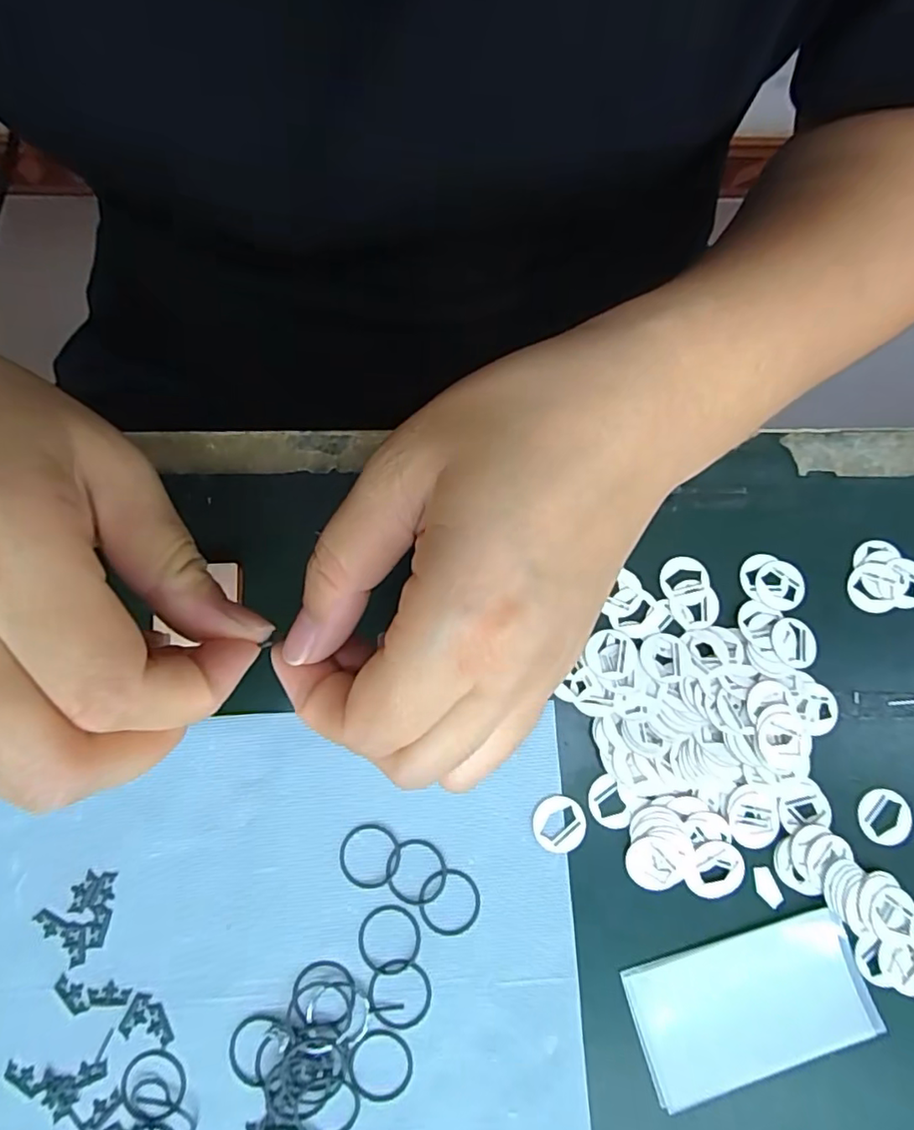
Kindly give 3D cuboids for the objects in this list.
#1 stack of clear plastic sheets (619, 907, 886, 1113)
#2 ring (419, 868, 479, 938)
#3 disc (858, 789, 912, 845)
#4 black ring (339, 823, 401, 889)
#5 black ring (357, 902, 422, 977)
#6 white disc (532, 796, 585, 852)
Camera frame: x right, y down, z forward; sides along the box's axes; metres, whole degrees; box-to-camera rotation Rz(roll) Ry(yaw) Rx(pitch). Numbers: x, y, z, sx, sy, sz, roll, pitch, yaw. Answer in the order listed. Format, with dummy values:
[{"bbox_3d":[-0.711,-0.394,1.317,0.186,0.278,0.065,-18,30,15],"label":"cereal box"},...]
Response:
[{"bbox_3d":[0.096,0.145,0.196,0.075,0.007,0.042,-17,81,-3],"label":"stack of clear plastic sheets"},{"bbox_3d":[-0.003,0.114,0.200,0.020,0.004,0.021,0,80,0],"label":"ring"},{"bbox_3d":[0.149,0.088,0.207,0.017,0.004,0.018,0,80,0],"label":"disc"},{"bbox_3d":[-0.030,0.100,0.203,0.020,0.004,0.021,0,80,0],"label":"black ring"},{"bbox_3d":[-0.023,0.125,0.199,0.021,0.004,0.021,0,80,0],"label":"black ring"},{"bbox_3d":[0.035,0.089,0.205,0.018,0.004,0.018,0,80,0],"label":"white disc"}]

